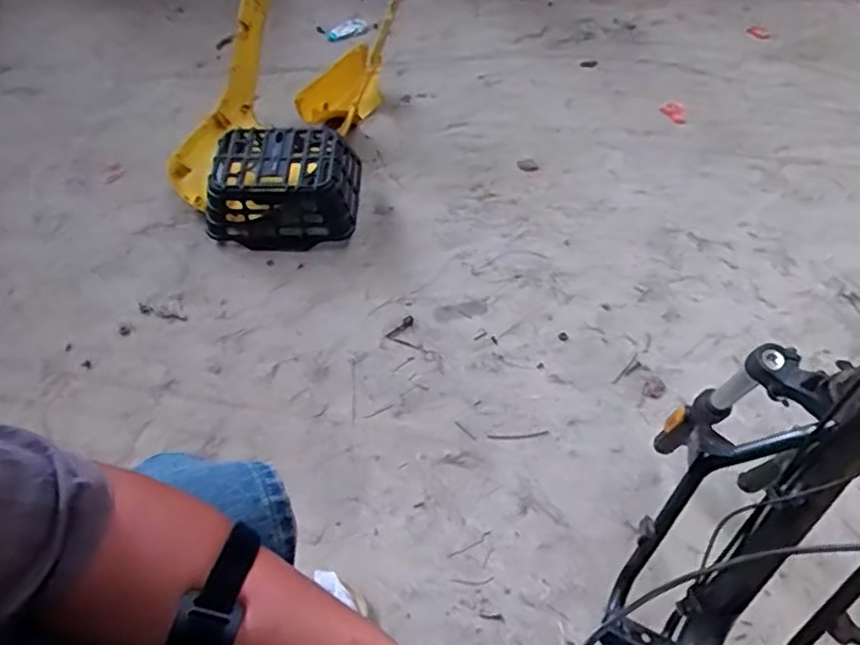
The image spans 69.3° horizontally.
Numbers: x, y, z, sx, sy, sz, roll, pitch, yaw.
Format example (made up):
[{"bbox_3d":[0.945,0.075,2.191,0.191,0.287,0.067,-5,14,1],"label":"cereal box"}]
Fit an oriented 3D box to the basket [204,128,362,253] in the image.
[{"bbox_3d":[-0.301,-0.270,1.291,0.298,0.167,0.203,0,51,0],"label":"basket"}]

